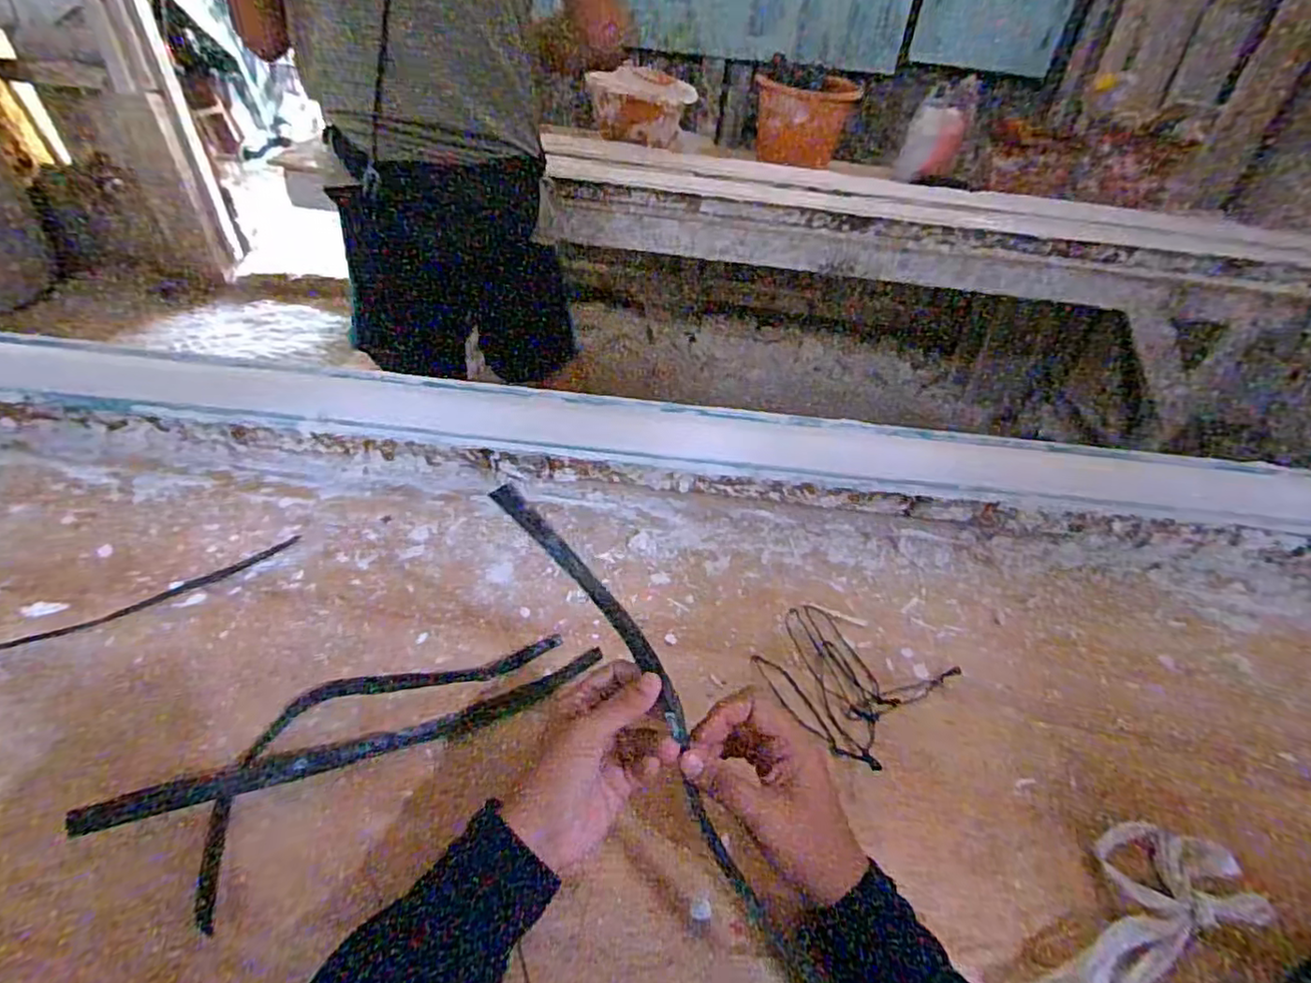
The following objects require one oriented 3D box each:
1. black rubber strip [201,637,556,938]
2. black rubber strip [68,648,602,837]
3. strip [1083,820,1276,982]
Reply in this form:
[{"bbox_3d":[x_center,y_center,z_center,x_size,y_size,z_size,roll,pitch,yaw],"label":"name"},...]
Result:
[{"bbox_3d":[-0.209,0.165,0.466,0.104,0.010,0.274,33,48,26],"label":"black rubber strip"},{"bbox_3d":[-0.202,0.179,0.454,0.345,0.006,0.030,-12,51,-23],"label":"black rubber strip"},{"bbox_3d":[0.322,0.270,0.414,0.172,0.010,0.076,-12,45,-19],"label":"strip"}]

